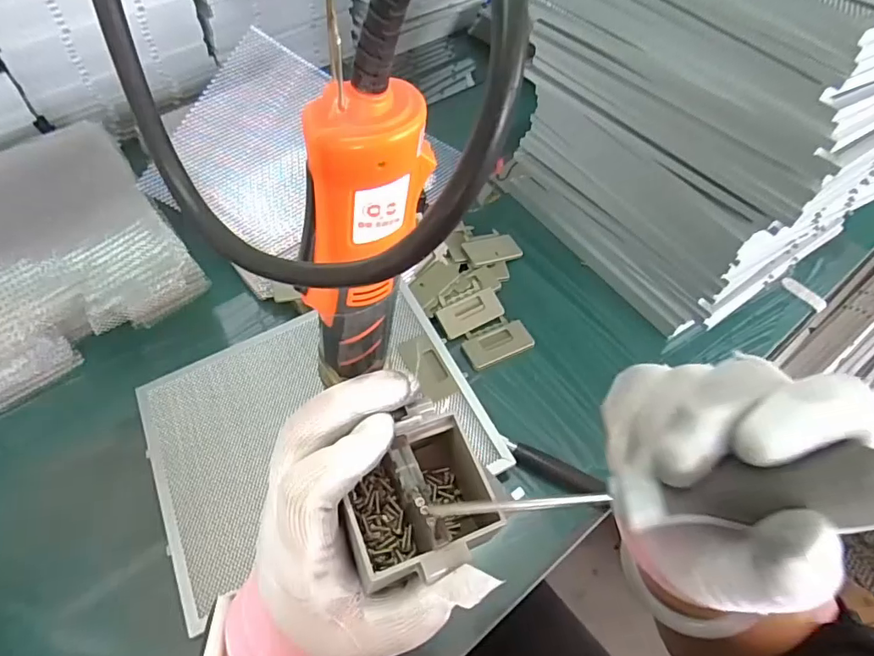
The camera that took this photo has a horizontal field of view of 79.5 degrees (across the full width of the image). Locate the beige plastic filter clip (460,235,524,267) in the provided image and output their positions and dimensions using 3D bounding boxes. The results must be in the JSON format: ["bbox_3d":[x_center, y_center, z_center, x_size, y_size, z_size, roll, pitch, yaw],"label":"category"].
[{"bbox_3d":[0.080,-0.110,0.742,0.083,0.007,0.042,-16,70,-21],"label":"beige plastic filter clip"}]

